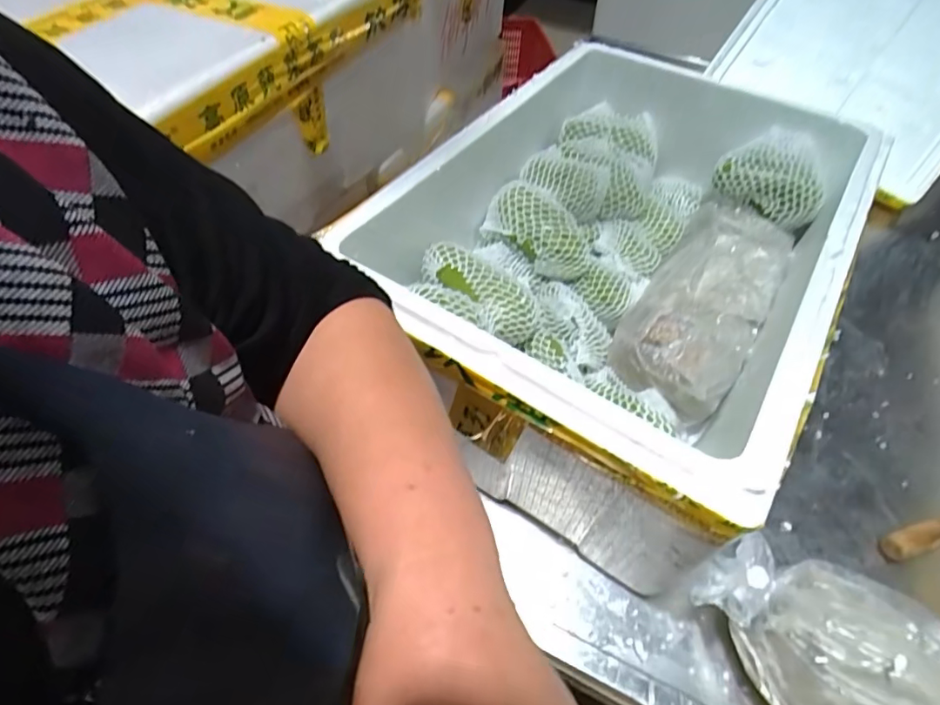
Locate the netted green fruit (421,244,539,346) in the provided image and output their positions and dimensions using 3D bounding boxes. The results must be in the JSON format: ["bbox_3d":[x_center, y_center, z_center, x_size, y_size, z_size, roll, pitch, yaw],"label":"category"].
[{"bbox_3d":[0.007,-0.061,0.510,0.123,0.047,0.049,34,59,21],"label":"netted green fruit"}]

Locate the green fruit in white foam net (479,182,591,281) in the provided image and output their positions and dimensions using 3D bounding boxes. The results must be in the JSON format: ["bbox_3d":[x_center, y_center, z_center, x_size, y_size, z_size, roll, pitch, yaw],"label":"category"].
[{"bbox_3d":[0.083,-0.143,0.603,0.122,0.061,0.075,27,57,17],"label":"green fruit in white foam net"}]

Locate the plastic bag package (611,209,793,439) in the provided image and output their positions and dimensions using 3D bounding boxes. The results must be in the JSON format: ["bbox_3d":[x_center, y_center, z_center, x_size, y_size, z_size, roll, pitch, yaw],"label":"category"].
[{"bbox_3d":[0.257,-0.062,0.560,0.119,0.068,0.295,30,58,19],"label":"plastic bag package"}]

